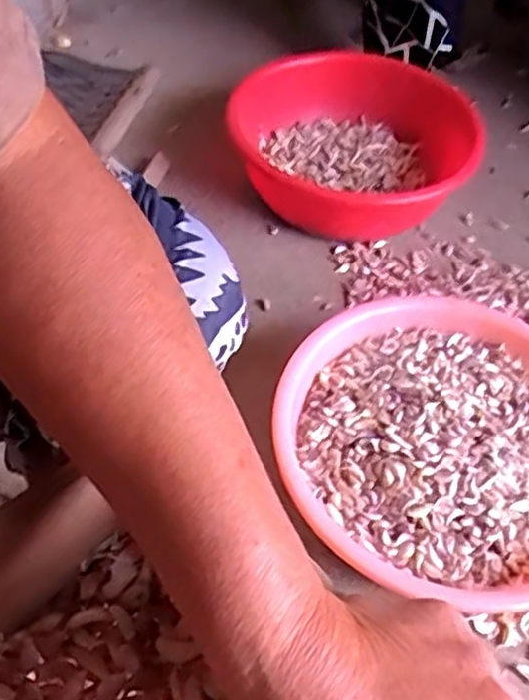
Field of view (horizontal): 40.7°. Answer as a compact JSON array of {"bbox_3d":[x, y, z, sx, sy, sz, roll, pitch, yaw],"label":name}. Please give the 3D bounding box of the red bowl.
[{"bbox_3d":[0.119,-0.328,1.118,0.333,0.126,0.414,-25,58,-22],"label":"red bowl"}]

